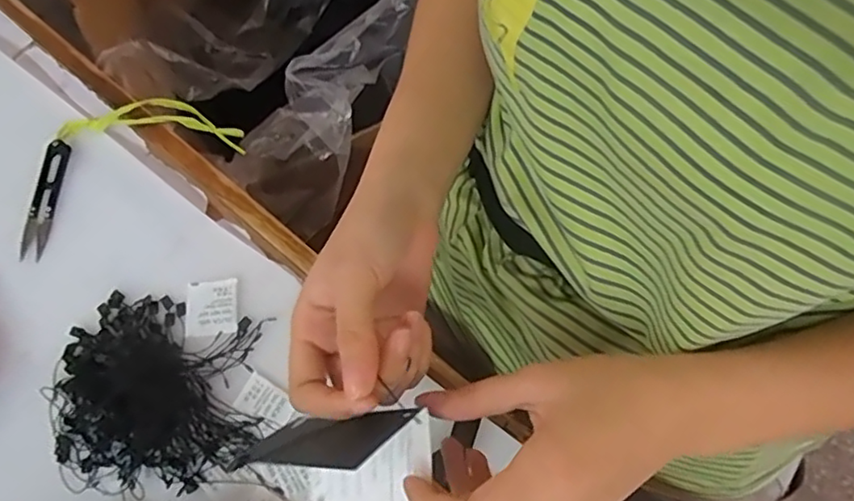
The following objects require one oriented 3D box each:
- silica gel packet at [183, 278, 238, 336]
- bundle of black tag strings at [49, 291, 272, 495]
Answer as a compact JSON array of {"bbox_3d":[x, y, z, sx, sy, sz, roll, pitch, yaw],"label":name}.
[{"bbox_3d":[-0.162,0.041,0.455,0.041,0.006,0.041,-5,69,1],"label":"silica gel packet"},{"bbox_3d":[-0.192,0.097,0.424,0.164,0.034,0.134,8,69,6],"label":"bundle of black tag strings"}]

